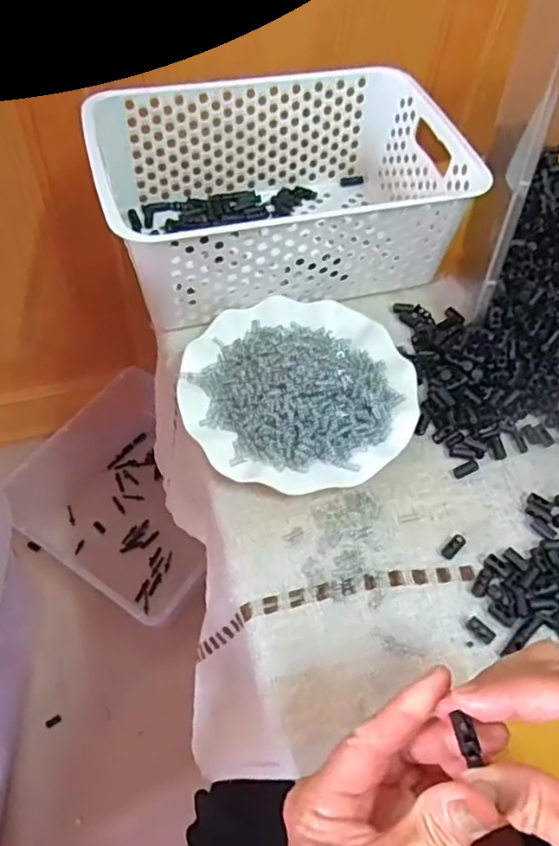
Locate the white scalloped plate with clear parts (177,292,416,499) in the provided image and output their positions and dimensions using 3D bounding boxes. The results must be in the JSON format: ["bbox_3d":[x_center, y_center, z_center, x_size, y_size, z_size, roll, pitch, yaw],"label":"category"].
[{"bbox_3d":[0.016,-0.033,0.473,0.177,0.050,0.169,2,56,-3],"label":"white scalloped plate with clear parts"}]

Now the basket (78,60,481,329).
[{"bbox_3d":[-0.002,-0.207,0.553,0.301,0.111,0.198,-12,58,-12],"label":"basket"}]

